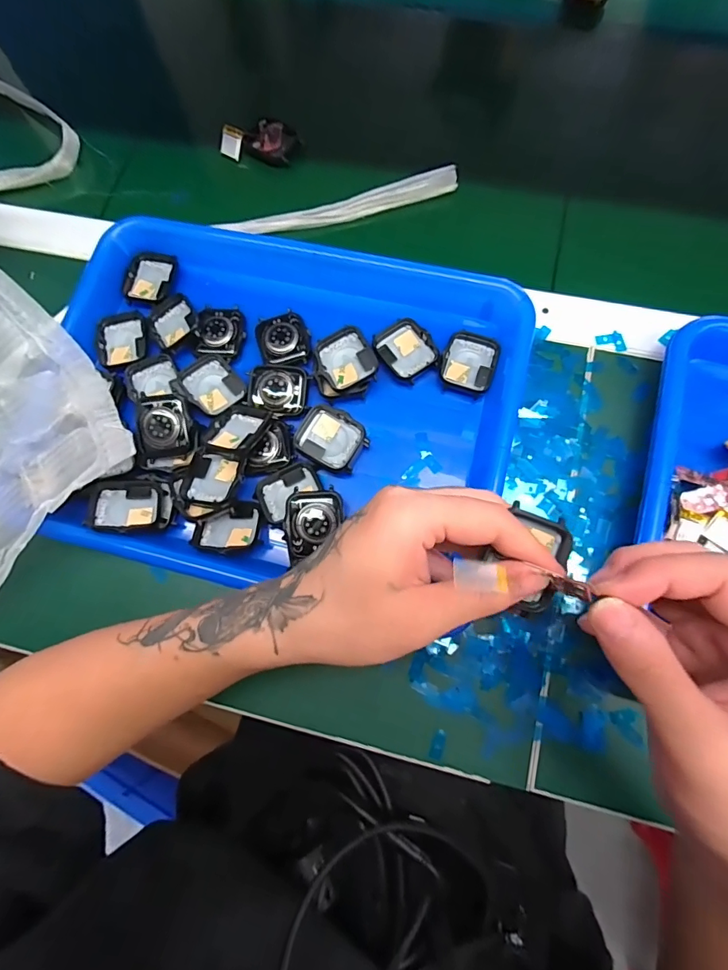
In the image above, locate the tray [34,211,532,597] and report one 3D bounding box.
[{"bbox_3d":[-0.063,-0.062,0.318,0.325,0.035,0.264,14,78,8],"label":"tray"}]

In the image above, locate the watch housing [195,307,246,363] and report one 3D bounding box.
[{"bbox_3d":[-0.107,-0.115,0.332,0.033,0.010,0.042,1,79,-1],"label":"watch housing"}]

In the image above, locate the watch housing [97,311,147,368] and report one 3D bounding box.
[{"bbox_3d":[-0.187,-0.115,0.345,0.037,0.009,0.042,-12,76,2],"label":"watch housing"}]

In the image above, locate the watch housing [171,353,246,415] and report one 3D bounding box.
[{"bbox_3d":[-0.113,-0.074,0.323,0.043,0.014,0.037,41,83,12],"label":"watch housing"}]

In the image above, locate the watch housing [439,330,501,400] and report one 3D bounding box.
[{"bbox_3d":[0.076,-0.088,0.320,0.038,0.009,0.043,16,78,8],"label":"watch housing"}]

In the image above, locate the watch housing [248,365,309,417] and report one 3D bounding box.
[{"bbox_3d":[-0.062,-0.068,0.317,0.041,0.009,0.035,6,77,6],"label":"watch housing"}]

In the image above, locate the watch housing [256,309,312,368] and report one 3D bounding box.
[{"bbox_3d":[-0.060,-0.108,0.330,0.038,0.007,0.043,-14,76,1],"label":"watch housing"}]

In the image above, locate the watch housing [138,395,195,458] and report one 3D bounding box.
[{"bbox_3d":[-0.140,-0.041,0.308,0.036,0.007,0.041,-7,98,-4],"label":"watch housing"}]

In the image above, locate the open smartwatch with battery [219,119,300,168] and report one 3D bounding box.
[{"bbox_3d":[-0.090,-0.304,0.391,0.065,0.013,0.037,15,78,8],"label":"open smartwatch with battery"}]

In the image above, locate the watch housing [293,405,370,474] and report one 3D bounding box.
[{"bbox_3d":[-0.023,-0.032,0.305,0.046,0.009,0.039,29,81,11],"label":"watch housing"}]

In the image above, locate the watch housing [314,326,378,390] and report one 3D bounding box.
[{"bbox_3d":[-0.014,-0.090,0.318,0.038,0.011,0.043,-26,76,-2],"label":"watch housing"}]

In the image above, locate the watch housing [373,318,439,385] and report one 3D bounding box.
[{"bbox_3d":[0.031,-0.100,0.324,0.037,0.008,0.044,-35,76,-4],"label":"watch housing"}]

